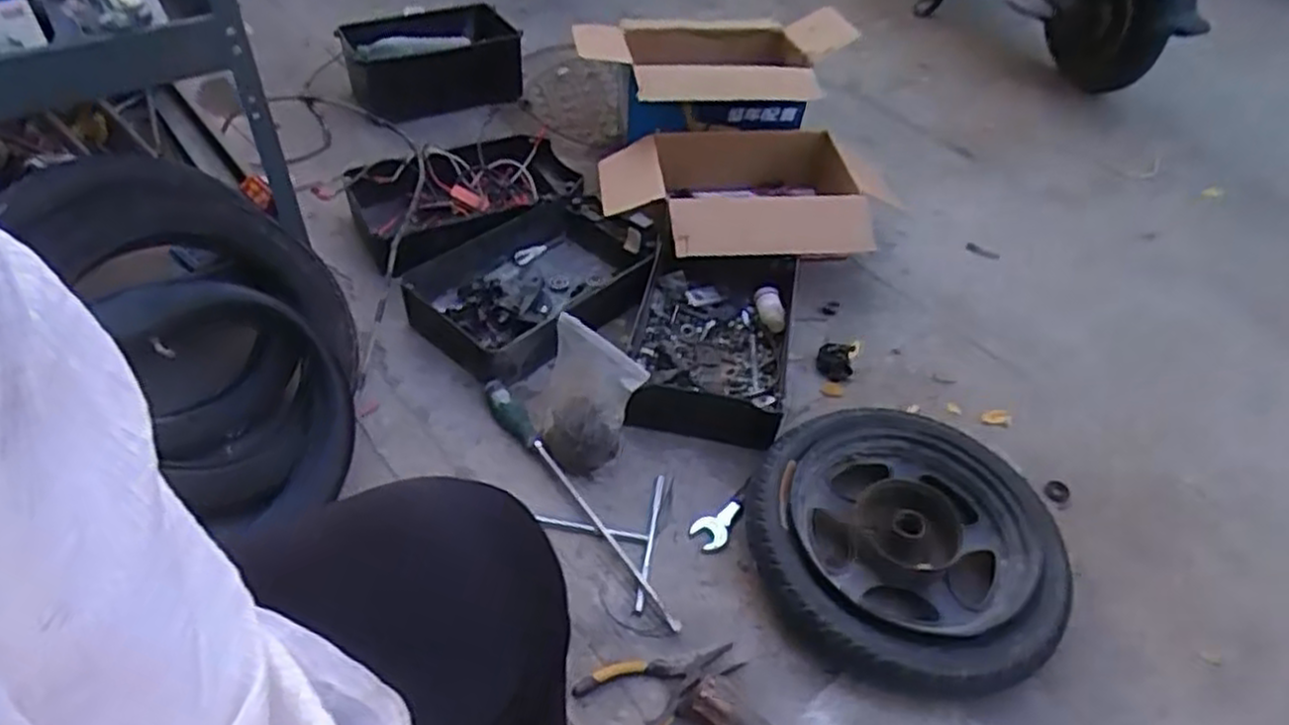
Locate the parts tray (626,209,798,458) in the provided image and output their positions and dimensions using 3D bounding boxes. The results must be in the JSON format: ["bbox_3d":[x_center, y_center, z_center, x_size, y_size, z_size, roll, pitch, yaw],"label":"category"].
[{"bbox_3d":[0.089,-0.034,1.100,0.216,0.079,0.331,11,44,6],"label":"parts tray"}]

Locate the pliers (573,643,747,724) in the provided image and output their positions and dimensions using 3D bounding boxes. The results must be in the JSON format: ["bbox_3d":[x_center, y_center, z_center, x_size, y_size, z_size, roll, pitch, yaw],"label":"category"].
[{"bbox_3d":[0.018,0.318,0.783,0.162,0.010,0.082,-20,49,-24],"label":"pliers"}]

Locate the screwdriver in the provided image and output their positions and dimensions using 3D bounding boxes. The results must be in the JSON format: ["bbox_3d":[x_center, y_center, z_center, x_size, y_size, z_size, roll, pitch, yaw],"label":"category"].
[{"bbox_3d":[-0.083,0.151,0.936,0.034,0.025,0.400,-26,52,-28],"label":"screwdriver"}]

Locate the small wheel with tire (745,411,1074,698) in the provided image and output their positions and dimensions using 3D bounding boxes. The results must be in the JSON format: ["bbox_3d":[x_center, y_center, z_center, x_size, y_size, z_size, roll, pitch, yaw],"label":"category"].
[{"bbox_3d":[0.283,0.197,0.880,0.322,0.078,0.315,3,44,-3],"label":"small wheel with tire"}]

